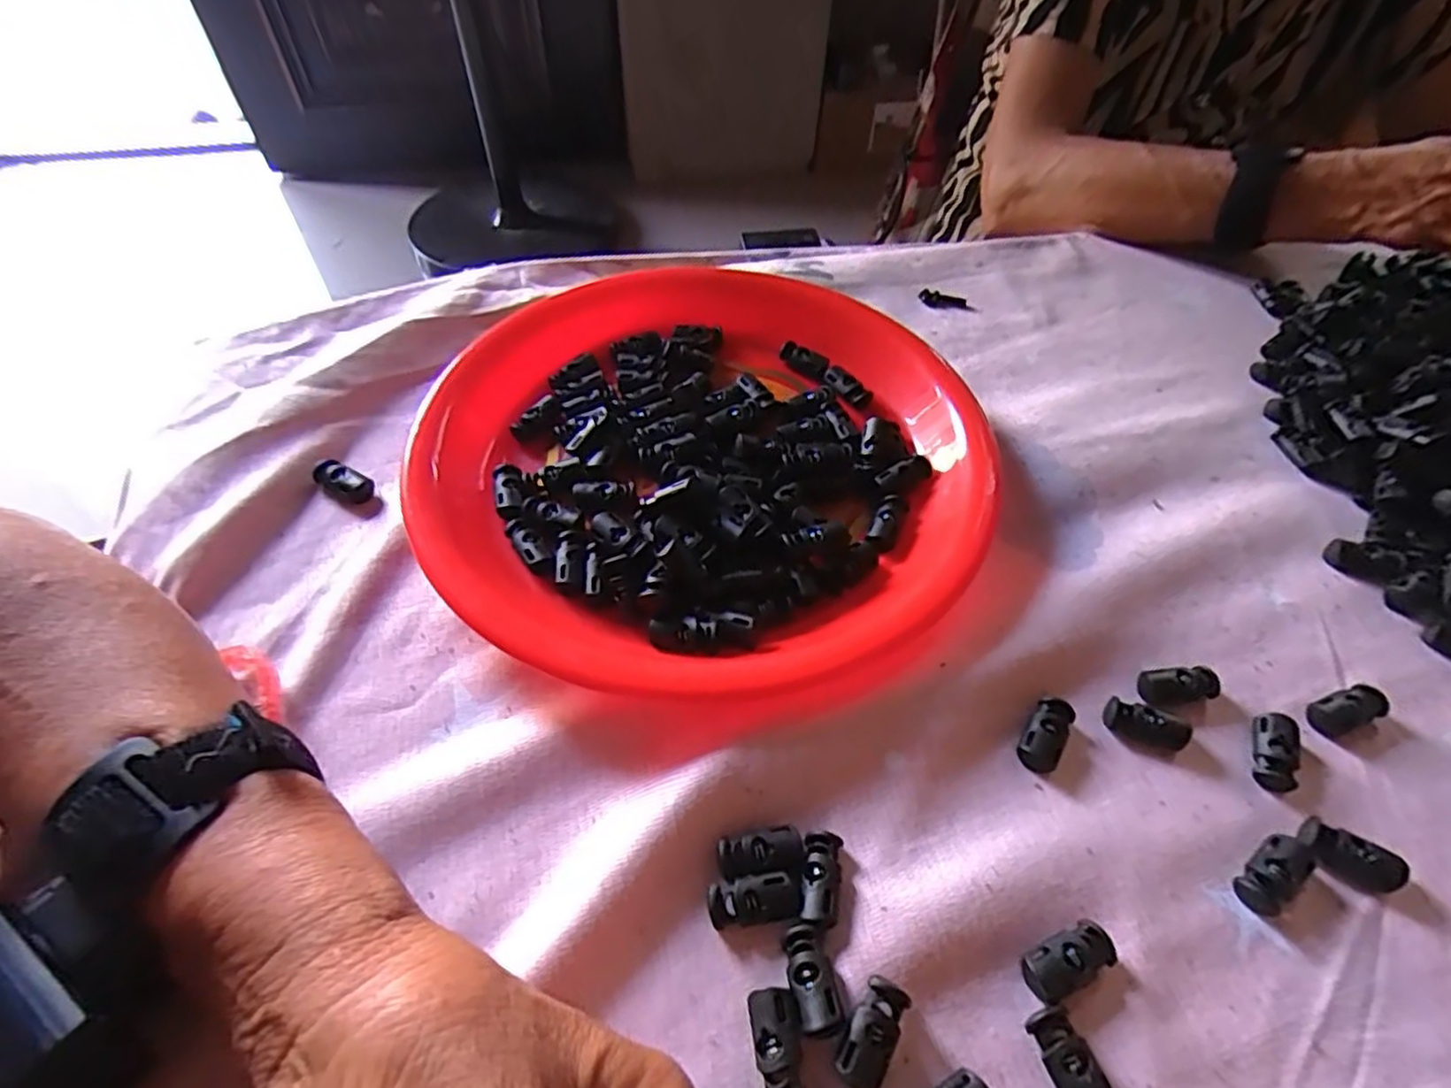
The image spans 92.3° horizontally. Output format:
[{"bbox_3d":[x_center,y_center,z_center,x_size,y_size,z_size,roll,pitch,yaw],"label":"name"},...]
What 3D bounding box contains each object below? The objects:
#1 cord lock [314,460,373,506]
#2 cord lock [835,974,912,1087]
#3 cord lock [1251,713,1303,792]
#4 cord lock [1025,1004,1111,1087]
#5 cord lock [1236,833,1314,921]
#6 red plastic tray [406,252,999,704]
[{"bbox_3d":[-0.176,-0.028,0.320,0.026,0.010,0.014,25,56,18],"label":"cord lock"},{"bbox_3d":[0.042,0.140,0.198,0.013,0.011,0.027,26,56,18],"label":"cord lock"},{"bbox_3d":[0.201,0.076,0.254,0.015,0.009,0.027,14,54,10],"label":"cord lock"},{"bbox_3d":[0.097,0.147,0.196,0.013,0.008,0.027,-15,54,-12],"label":"cord lock"},{"bbox_3d":[0.181,0.109,0.229,0.030,0.007,0.015,-29,58,-21],"label":"cord lock"},{"bbox_3d":[-0.005,-0.049,0.329,0.256,0.027,0.258,-13,54,-10],"label":"red plastic tray"}]

